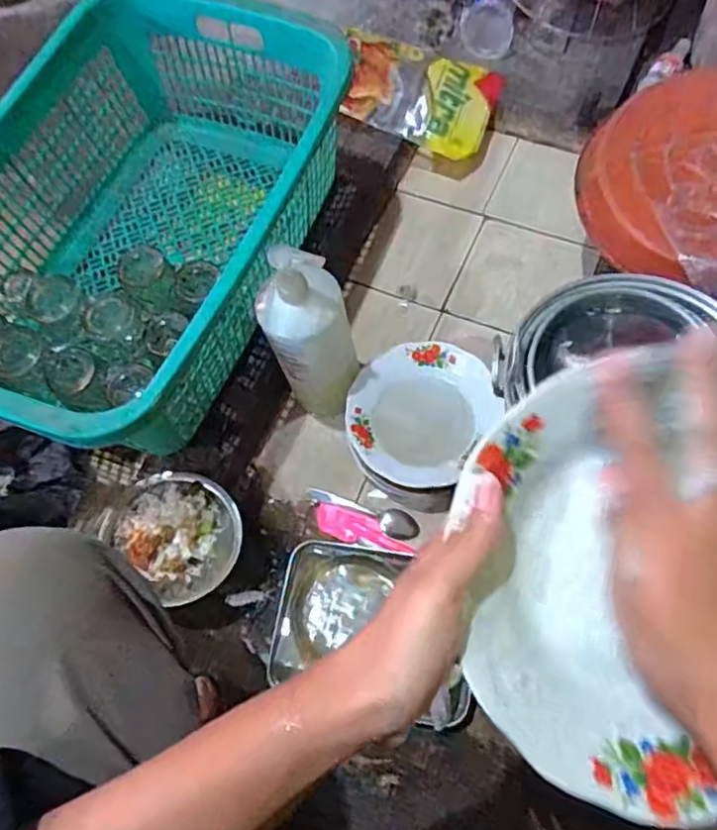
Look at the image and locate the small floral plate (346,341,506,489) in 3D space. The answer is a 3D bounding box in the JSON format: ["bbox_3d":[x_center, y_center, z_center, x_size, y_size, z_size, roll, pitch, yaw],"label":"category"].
[{"bbox_3d":[0.087,-0.006,0.872,0.188,0.023,0.204,1,83,-7],"label":"small floral plate"}]

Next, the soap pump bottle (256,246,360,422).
[{"bbox_3d":[-0.061,-0.100,0.806,0.103,0.215,0.089,17,66,11],"label":"soap pump bottle"}]

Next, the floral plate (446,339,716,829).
[{"bbox_3d":[0.144,0.072,0.310,0.205,0.040,0.198,0,80,3],"label":"floral plate"}]

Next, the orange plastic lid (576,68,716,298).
[{"bbox_3d":[0.451,-0.289,0.794,0.307,0.039,0.321,-3,71,9],"label":"orange plastic lid"}]

